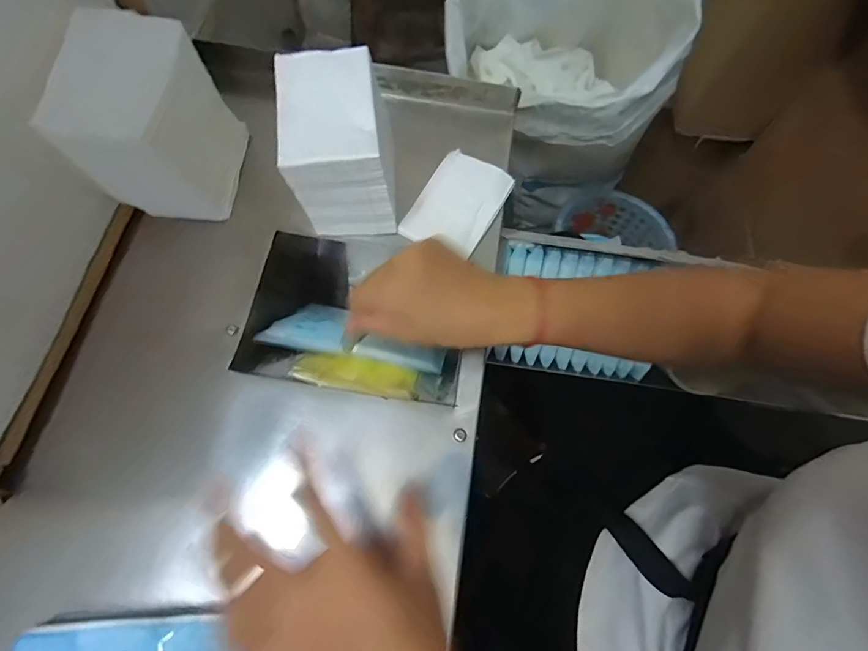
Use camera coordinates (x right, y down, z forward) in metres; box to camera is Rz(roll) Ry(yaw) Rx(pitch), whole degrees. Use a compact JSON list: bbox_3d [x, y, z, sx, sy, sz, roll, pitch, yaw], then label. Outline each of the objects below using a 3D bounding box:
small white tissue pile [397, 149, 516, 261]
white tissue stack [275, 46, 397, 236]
[{"bbox_3d":[0.021,-0.107,0.375,0.065,0.017,0.098,30,71,9],"label":"small white tissue pile"},{"bbox_3d":[-0.074,-0.140,0.331,0.073,0.088,0.099,-7,69,-5],"label":"white tissue stack"}]

